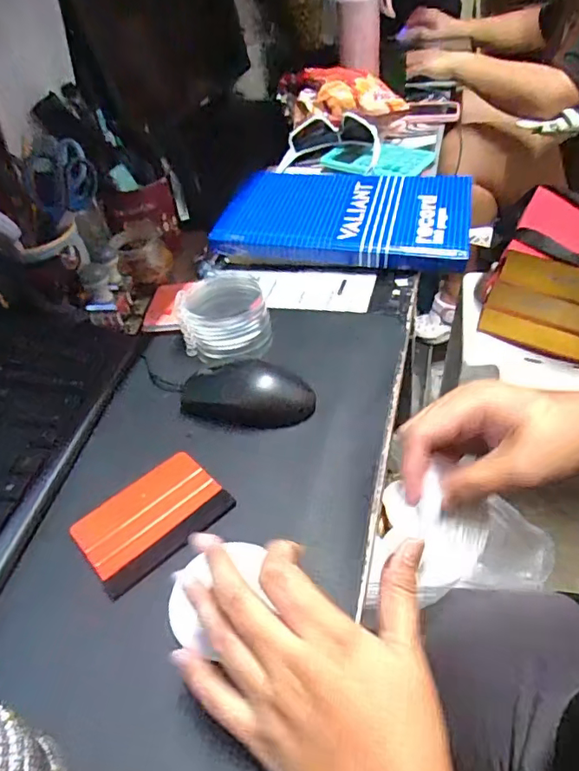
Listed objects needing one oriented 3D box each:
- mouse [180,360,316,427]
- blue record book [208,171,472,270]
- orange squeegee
[{"bbox_3d":[-0.036,0.005,0.445,0.112,0.032,0.057,1,42,8],"label":"mouse"},{"bbox_3d":[0.068,-0.206,0.630,0.278,0.028,0.178,9,50,13],"label":"blue record book"},{"bbox_3d":[-0.099,0.094,0.379,0.098,0.012,0.070,-33,49,-27],"label":"orange squeegee"}]

